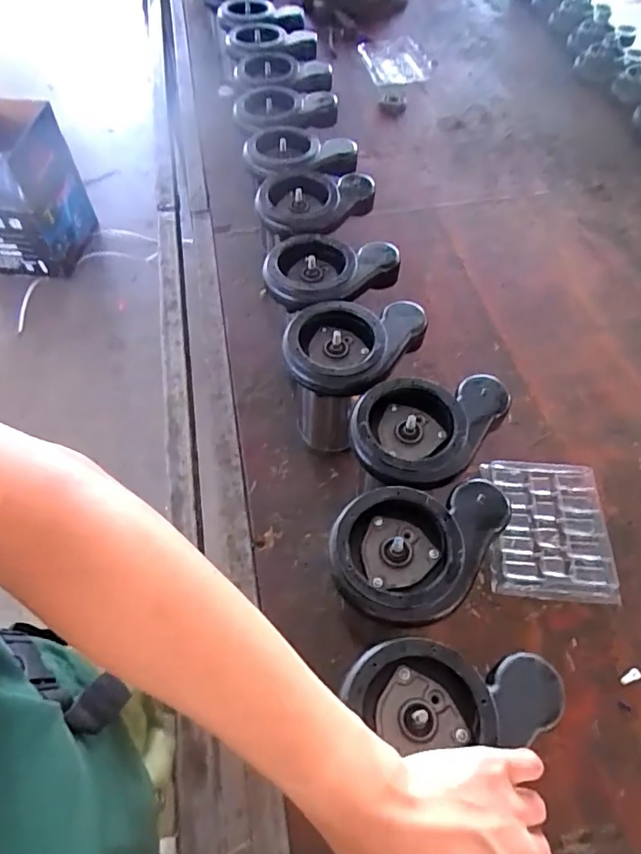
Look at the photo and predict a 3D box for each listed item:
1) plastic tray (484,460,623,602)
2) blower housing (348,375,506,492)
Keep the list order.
[{"bbox_3d":[0.278,0.123,0.659,0.136,0.023,0.174,5,57,2],"label":"plastic tray"},{"bbox_3d":[0.110,-0.006,0.545,0.162,0.040,0.113,-37,65,-23],"label":"blower housing"}]

